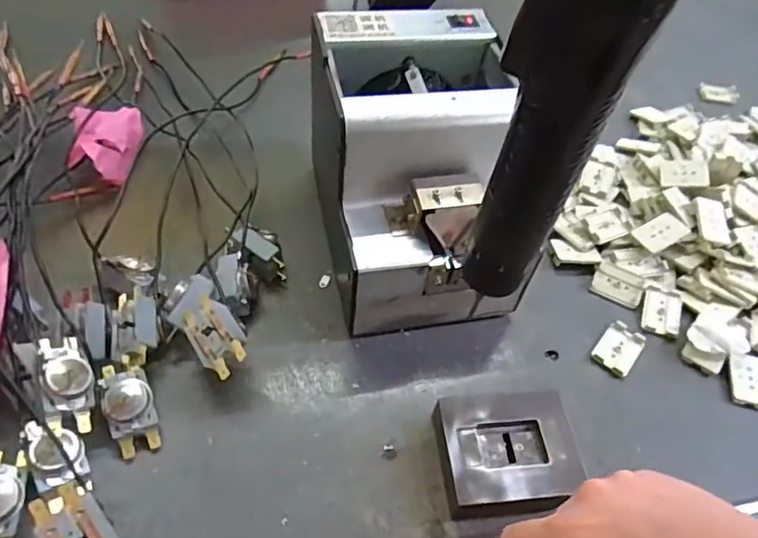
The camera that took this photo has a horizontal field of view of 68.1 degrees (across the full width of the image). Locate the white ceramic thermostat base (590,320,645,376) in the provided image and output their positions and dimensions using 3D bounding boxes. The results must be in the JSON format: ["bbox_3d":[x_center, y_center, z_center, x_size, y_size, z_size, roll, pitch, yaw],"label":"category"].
[{"bbox_3d":[0.177,0.058,0.414,0.026,0.006,0.043,37,58,19],"label":"white ceramic thermostat base"}]

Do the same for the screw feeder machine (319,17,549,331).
[{"bbox_3d":[0.022,-0.067,0.399,0.131,0.150,0.178,-9,54,-12],"label":"screw feeder machine"}]

